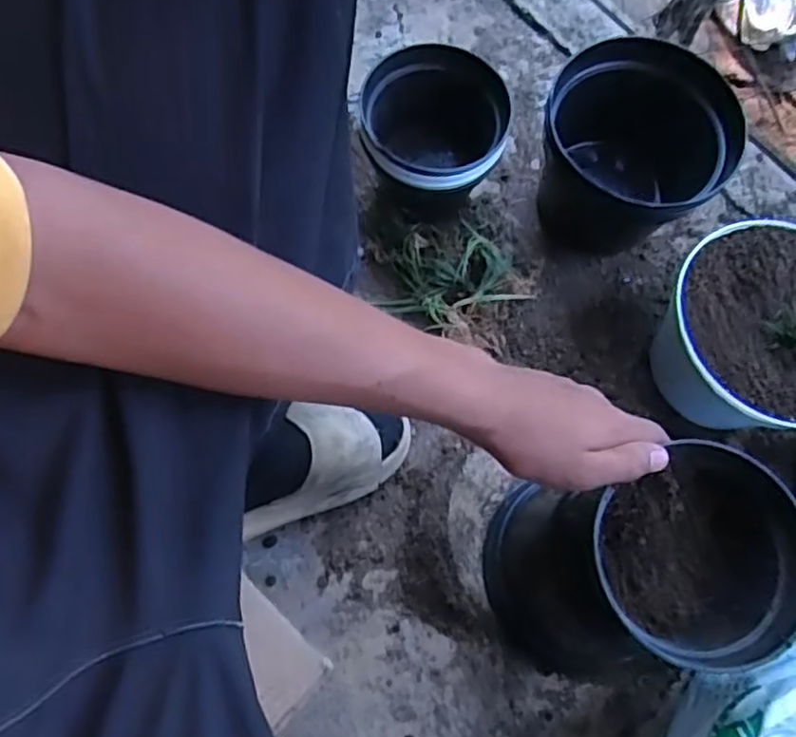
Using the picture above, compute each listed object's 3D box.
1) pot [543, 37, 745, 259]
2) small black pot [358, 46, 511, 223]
[{"bbox_3d":[0.228,-0.212,0.692,0.177,0.137,0.145,-8,74,-4],"label":"pot"},{"bbox_3d":[0.027,-0.210,0.678,0.116,0.133,0.124,1,74,-2],"label":"small black pot"}]

